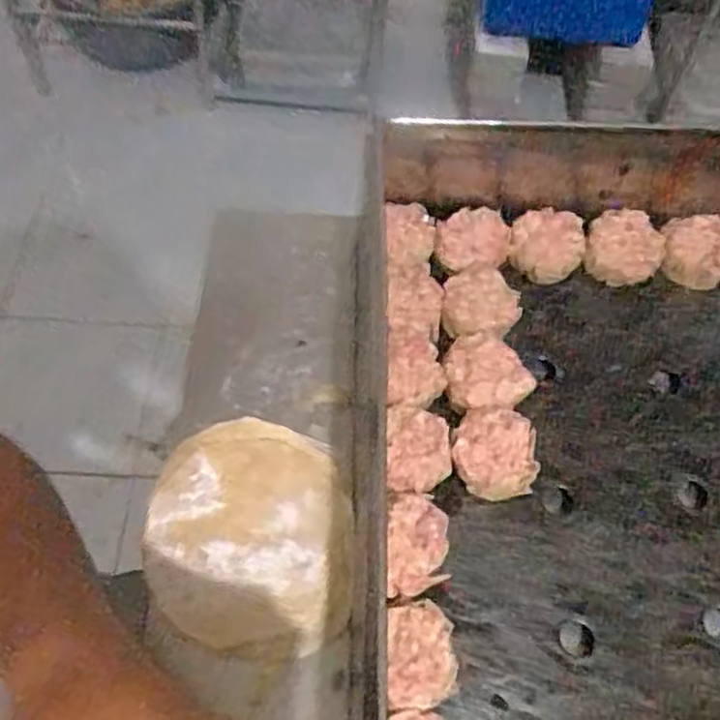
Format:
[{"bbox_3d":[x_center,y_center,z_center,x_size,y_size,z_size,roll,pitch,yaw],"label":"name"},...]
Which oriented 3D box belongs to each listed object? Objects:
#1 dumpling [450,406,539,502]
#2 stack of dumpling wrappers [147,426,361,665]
[{"bbox_3d":[0.063,0.045,0.355,0.040,0.034,0.037,17,58,8],"label":"dumpling"},{"bbox_3d":[-0.051,0.081,0.355,0.094,0.018,0.107,2,57,-1],"label":"stack of dumpling wrappers"}]

